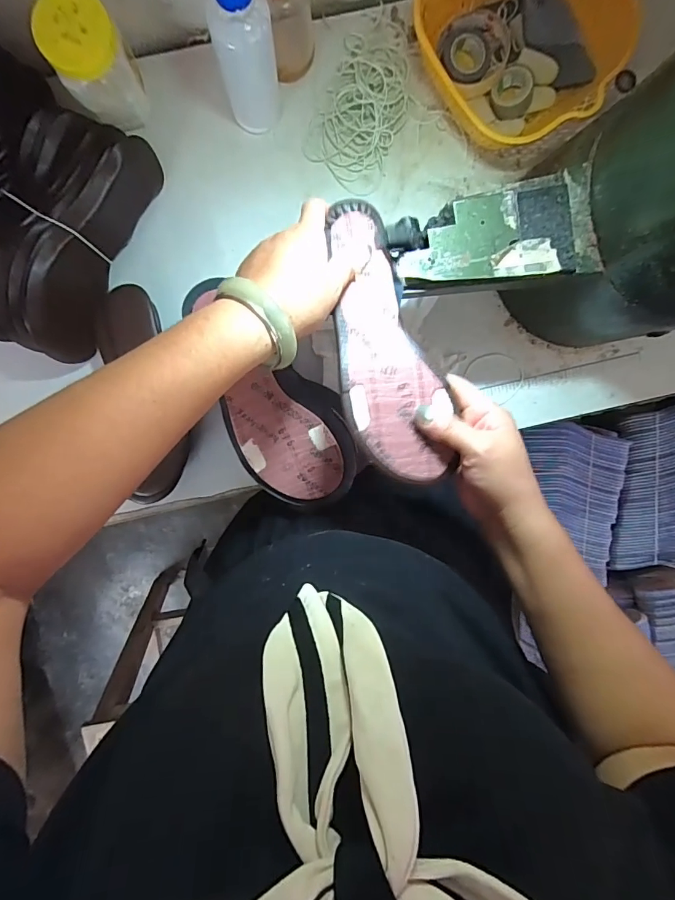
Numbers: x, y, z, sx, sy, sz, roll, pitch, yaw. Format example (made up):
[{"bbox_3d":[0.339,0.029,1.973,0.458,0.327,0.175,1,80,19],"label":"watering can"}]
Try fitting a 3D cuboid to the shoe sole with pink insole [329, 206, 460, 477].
[{"bbox_3d":[0.036,-0.087,0.363,0.076,0.018,0.231,-11,87,0],"label":"shoe sole with pink insole"}]

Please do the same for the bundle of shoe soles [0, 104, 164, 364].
[{"bbox_3d":[-0.312,-0.239,0.488,0.137,0.110,0.248,21,96,-4],"label":"bundle of shoe soles"}]

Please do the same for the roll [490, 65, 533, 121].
[{"bbox_3d":[0.201,-0.416,0.514,0.048,0.025,0.053,-12,98,0],"label":"roll"}]

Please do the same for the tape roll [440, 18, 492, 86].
[{"bbox_3d":[0.145,-0.454,0.510,0.060,0.016,0.061,0,97,-2],"label":"tape roll"}]

